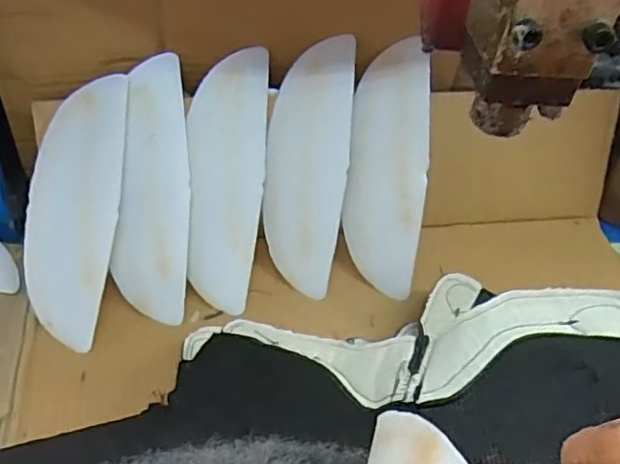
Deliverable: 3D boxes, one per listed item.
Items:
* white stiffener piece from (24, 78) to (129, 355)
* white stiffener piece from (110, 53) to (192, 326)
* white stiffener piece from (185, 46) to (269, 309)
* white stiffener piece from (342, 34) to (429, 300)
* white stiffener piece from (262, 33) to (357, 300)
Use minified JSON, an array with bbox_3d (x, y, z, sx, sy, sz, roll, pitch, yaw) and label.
[{"bbox_3d":[-0.188,-0.020,0.493,0.069,0.007,0.211,4,80,-2],"label":"white stiffener piece"},{"bbox_3d":[-0.126,-0.038,0.507,0.056,0.004,0.212,3,83,-13],"label":"white stiffener piece"},{"bbox_3d":[-0.071,-0.045,0.520,0.062,0.013,0.212,4,86,-3],"label":"white stiffener piece"},{"bbox_3d":[0.067,-0.054,0.535,0.066,0.209,0.010,7,6,13],"label":"white stiffener piece"},{"bbox_3d":[-0.003,-0.056,0.527,0.069,0.210,0.011,6,3,0],"label":"white stiffener piece"}]

